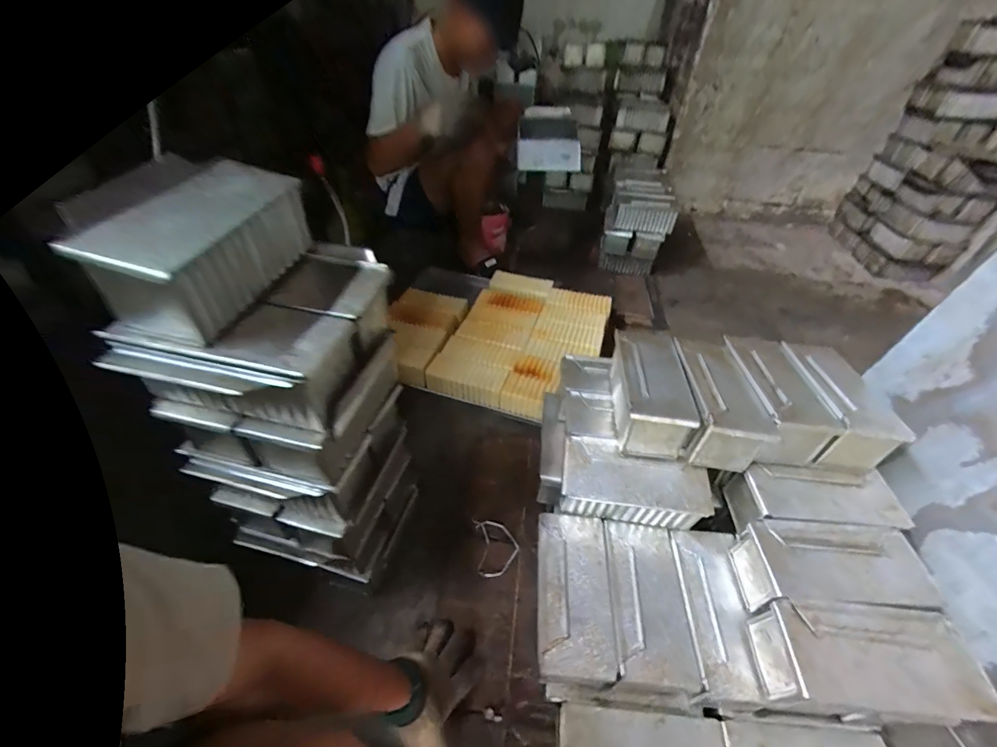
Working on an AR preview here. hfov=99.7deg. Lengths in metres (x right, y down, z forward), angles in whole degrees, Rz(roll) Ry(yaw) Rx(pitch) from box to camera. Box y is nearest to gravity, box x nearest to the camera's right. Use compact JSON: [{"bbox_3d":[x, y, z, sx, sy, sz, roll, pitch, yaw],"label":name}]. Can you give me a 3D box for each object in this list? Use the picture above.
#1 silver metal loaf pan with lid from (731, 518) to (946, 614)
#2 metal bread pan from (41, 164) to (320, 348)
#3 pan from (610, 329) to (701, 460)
[{"bbox_3d":[0.424,0.260,0.549,0.207,0.083,0.104,4,43,1],"label":"silver metal loaf pan with lid"},{"bbox_3d":[-0.272,-0.120,0.410,0.102,0.090,0.185,10,43,7],"label":"metal bread pan"},{"bbox_3d":[0.233,0.026,0.653,0.103,0.084,0.204,11,42,5],"label":"pan"}]

